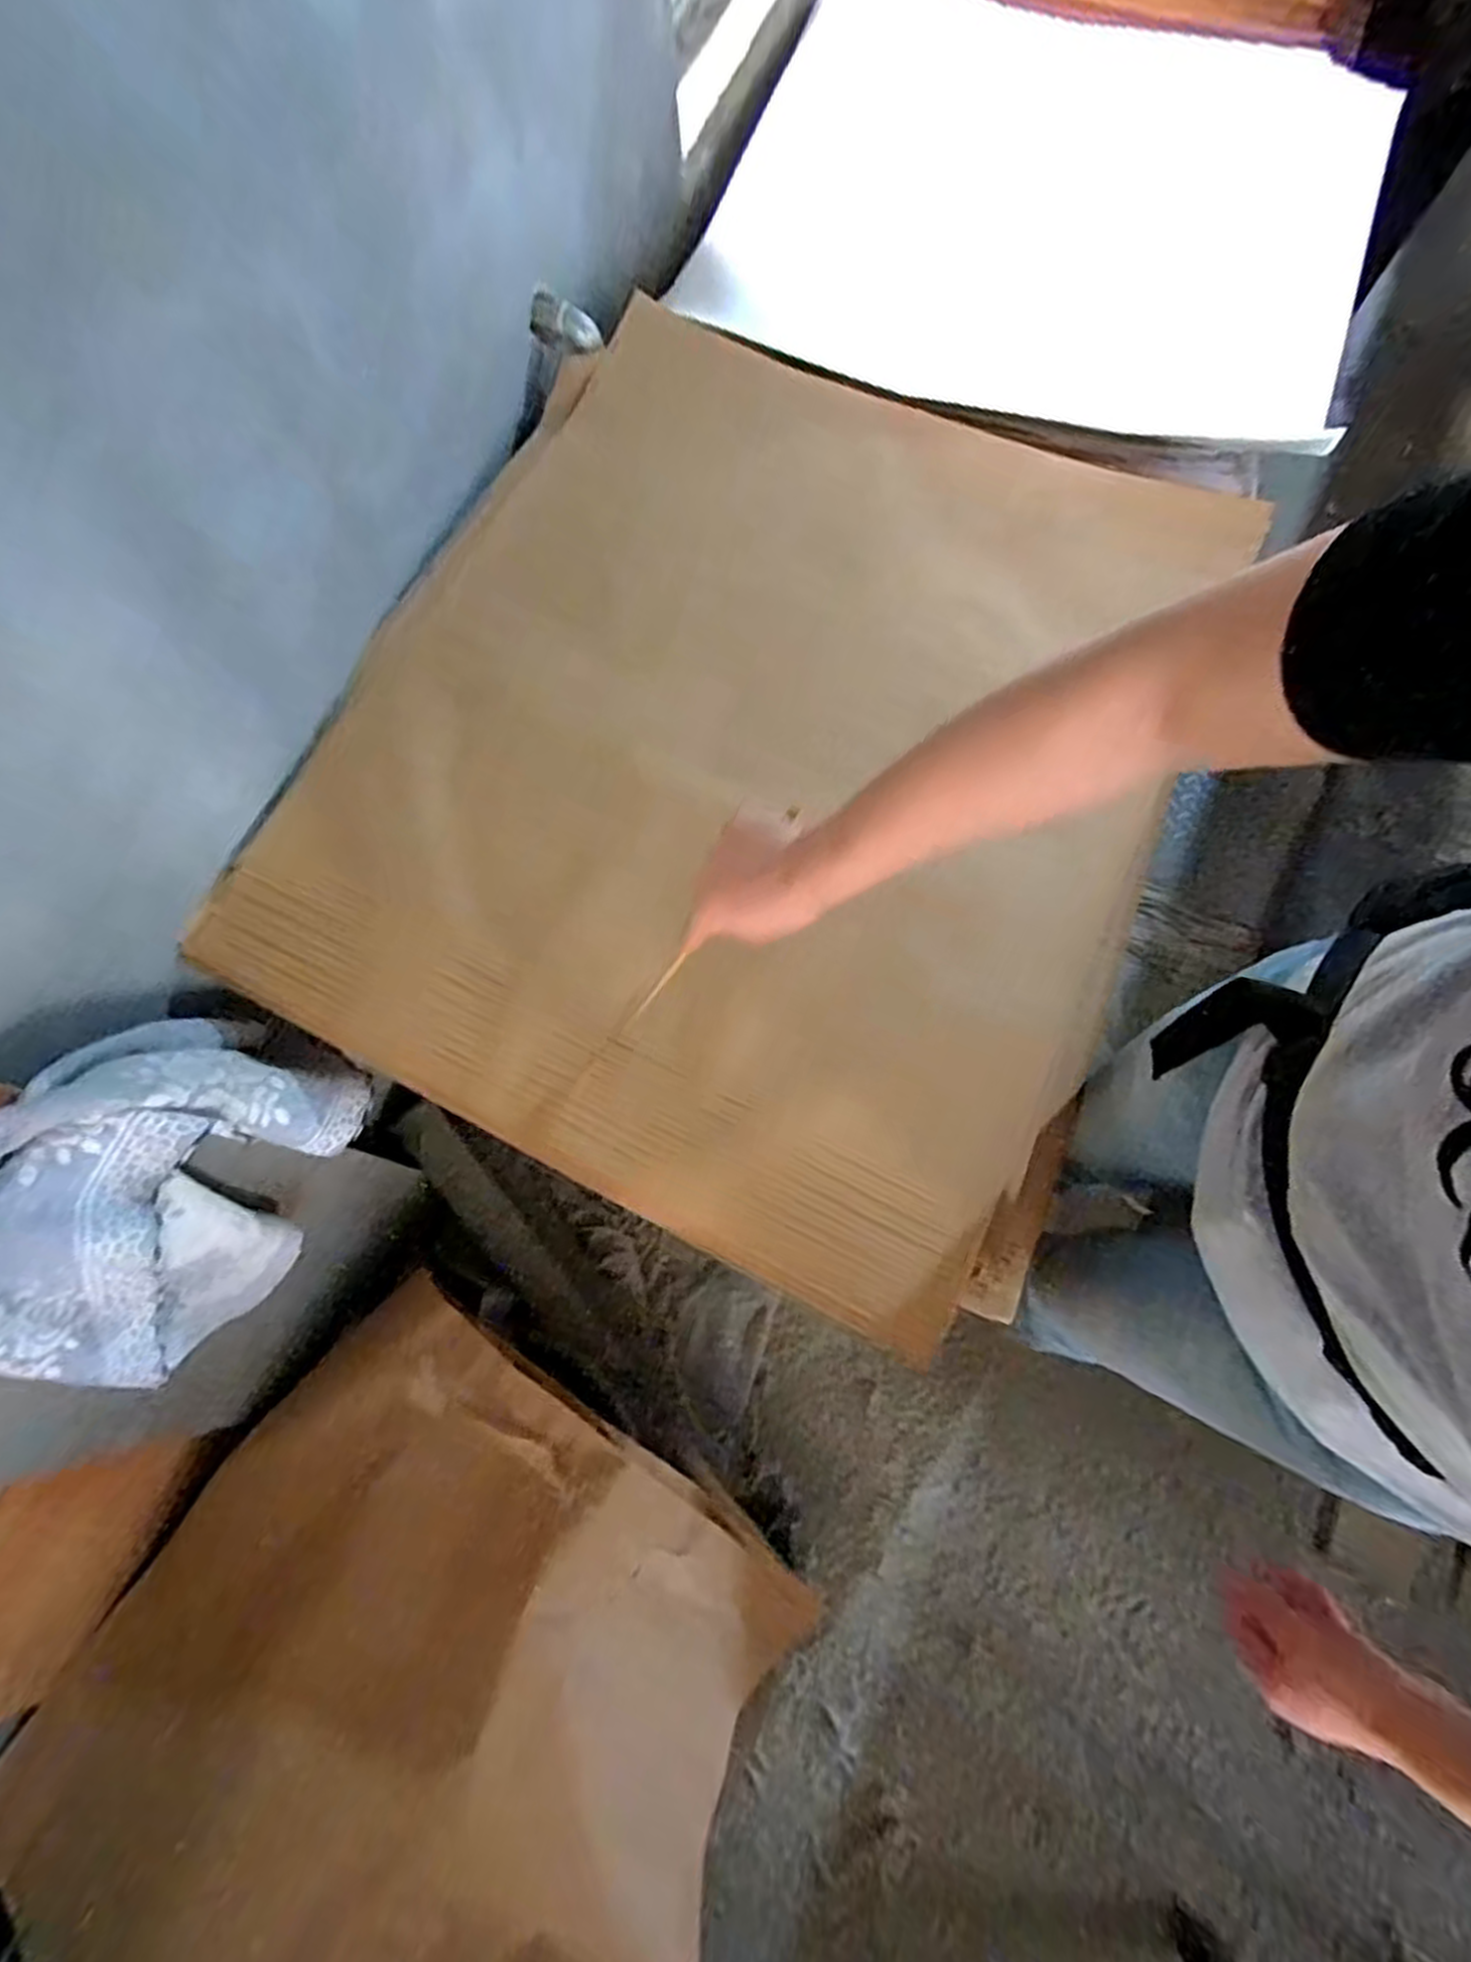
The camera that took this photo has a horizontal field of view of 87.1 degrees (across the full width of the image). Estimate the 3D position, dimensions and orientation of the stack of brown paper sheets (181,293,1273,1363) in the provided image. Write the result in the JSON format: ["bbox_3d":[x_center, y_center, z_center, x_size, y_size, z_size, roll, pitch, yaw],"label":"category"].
[{"bbox_3d":[0.019,-0.225,0.733,0.732,0.090,0.834,26,76,8],"label":"stack of brown paper sheets"}]

